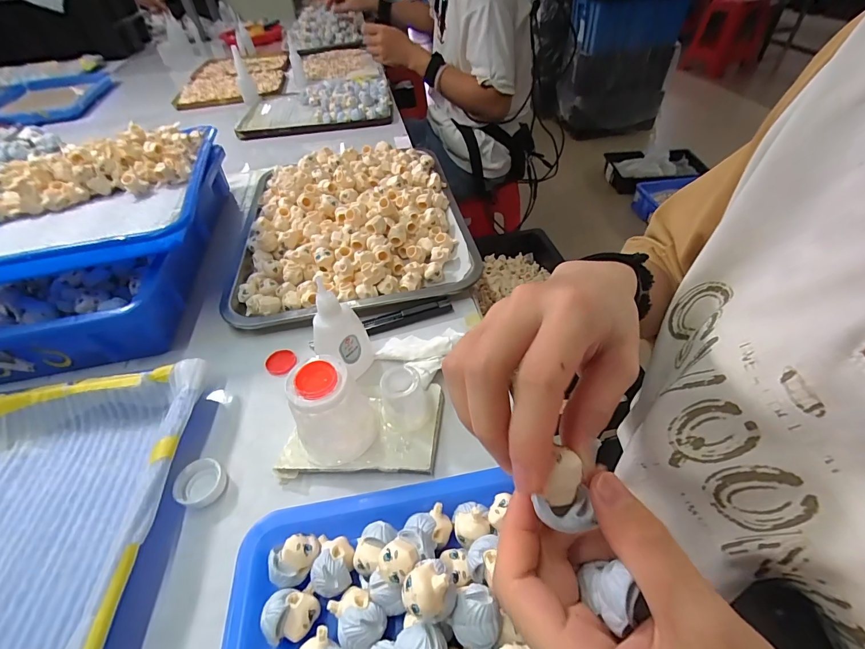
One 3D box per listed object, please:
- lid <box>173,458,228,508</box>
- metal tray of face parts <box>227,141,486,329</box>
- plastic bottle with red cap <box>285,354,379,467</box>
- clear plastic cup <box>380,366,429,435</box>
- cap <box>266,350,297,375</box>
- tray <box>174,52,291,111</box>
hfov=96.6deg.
[{"bbox_3d":[-0.159,0.109,0.264,0.029,0.010,0.030,-2,46,2],"label":"lid"},{"bbox_3d":[-0.101,-0.133,0.461,0.259,0.042,0.315,-9,47,-6],"label":"metal tray of face parts"},{"bbox_3d":[-0.067,0.059,0.261,0.051,0.069,0.047,-2,46,2],"label":"plastic bottle with red cap"},{"bbox_3d":[-0.021,0.054,0.276,0.032,0.037,0.030,-2,46,2],"label":"clear plastic cup"},{"bbox_3d":[-0.134,0.033,0.341,0.025,0.004,0.026,-2,46,2],"label":"cap"},{"bbox_3d":[-0.495,-0.646,0.988,0.229,0.022,0.388,-10,46,-4],"label":"tray"}]

